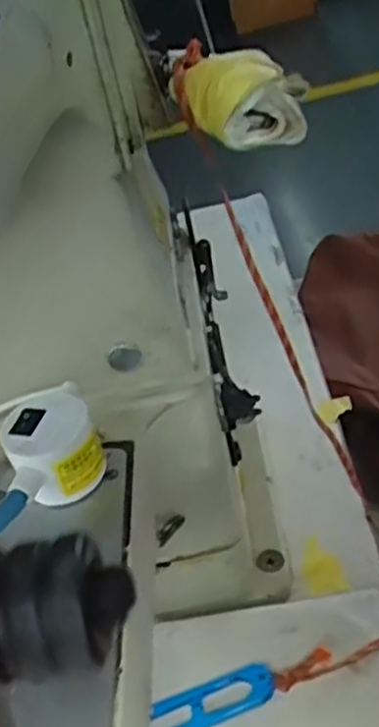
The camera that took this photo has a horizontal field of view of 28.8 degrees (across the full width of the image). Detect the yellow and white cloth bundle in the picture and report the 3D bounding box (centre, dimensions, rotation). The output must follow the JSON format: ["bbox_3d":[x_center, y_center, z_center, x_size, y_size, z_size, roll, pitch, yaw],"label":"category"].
[{"bbox_3d":[0.016,-0.103,0.278,0.027,0.028,0.056,-29,42,-14],"label":"yellow and white cloth bundle"}]

